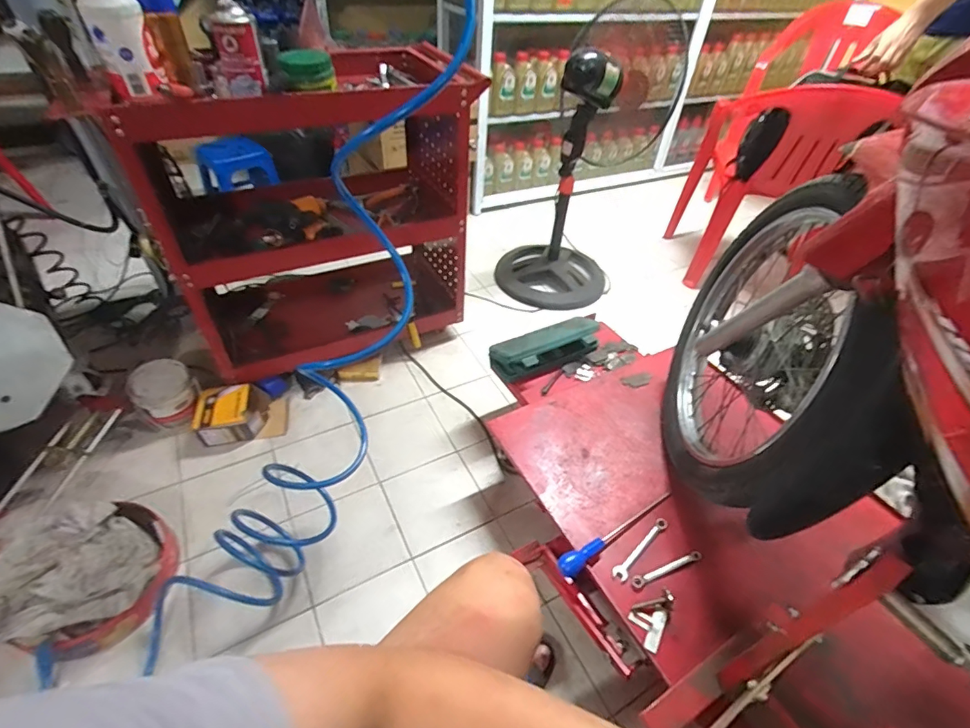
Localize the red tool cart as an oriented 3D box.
[{"bbox_3d":[-0.454,-0.376,1.240,0.721,0.749,0.449,-20,49,-23],"label":"red tool cart"}]

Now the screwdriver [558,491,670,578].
[{"bbox_3d":[0.237,0.292,0.826,0.282,0.033,0.034,-27,52,-28],"label":"screwdriver"}]

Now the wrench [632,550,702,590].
[{"bbox_3d":[0.312,0.349,0.786,0.141,0.010,0.020,-14,47,-19],"label":"wrench"}]

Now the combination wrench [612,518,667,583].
[{"bbox_3d":[0.278,0.327,0.817,0.150,0.008,0.025,-33,55,-32],"label":"combination wrench"}]

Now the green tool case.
[{"bbox_3d":[0.156,-0.042,1.138,0.287,0.079,0.101,-20,50,-24],"label":"green tool case"}]

